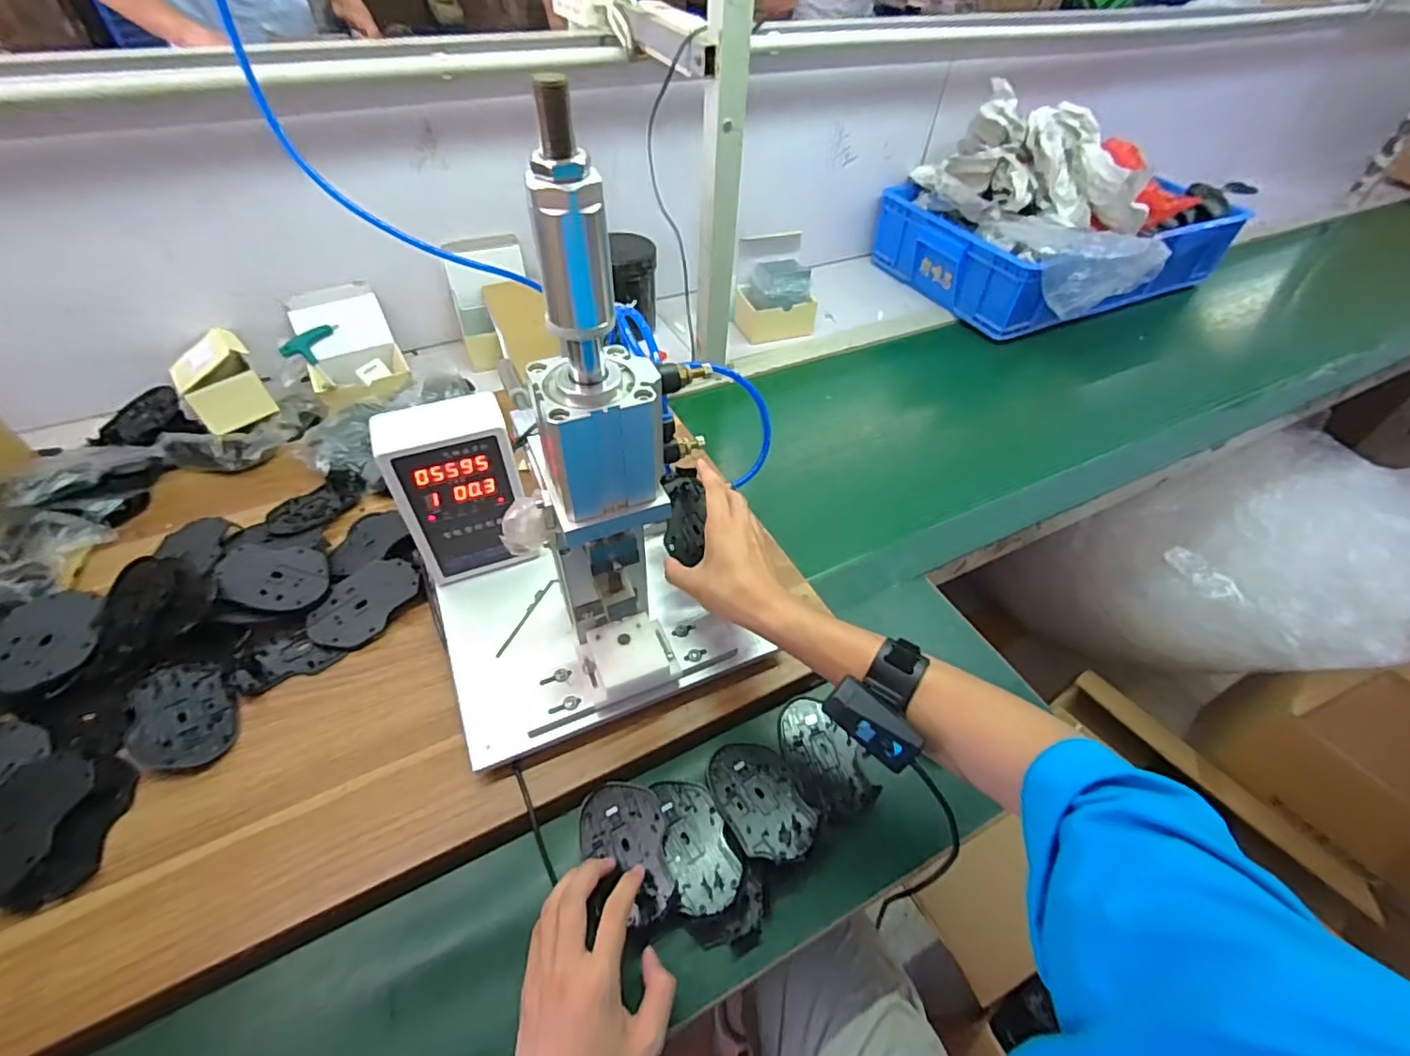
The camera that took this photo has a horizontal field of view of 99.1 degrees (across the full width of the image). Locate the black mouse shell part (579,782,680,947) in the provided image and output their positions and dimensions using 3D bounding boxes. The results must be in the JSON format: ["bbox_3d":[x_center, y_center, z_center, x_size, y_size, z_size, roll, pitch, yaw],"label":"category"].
[{"bbox_3d":[-0.066,0.269,0.501,0.070,0.019,0.109,-10,50,-12],"label":"black mouse shell part"}]

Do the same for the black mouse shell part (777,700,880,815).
[{"bbox_3d":[0.111,0.214,0.571,0.066,0.017,0.112,-15,51,-16],"label":"black mouse shell part"}]

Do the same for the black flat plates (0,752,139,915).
[{"bbox_3d":[-0.522,0.234,0.469,0.104,0.029,0.110,1,49,-3],"label":"black flat plates"}]

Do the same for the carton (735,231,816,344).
[{"bbox_3d":[0.121,-0.420,1.062,0.134,0.134,0.117,-10,50,-12],"label":"carton"}]

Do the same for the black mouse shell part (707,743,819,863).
[{"bbox_3d":[0.047,0.238,0.530,0.068,0.023,0.108,-21,53,-20],"label":"black mouse shell part"}]

